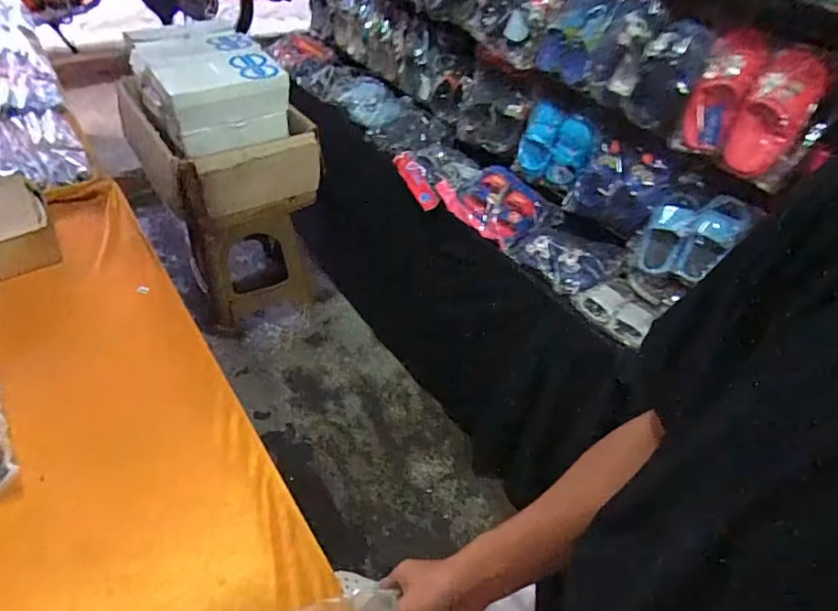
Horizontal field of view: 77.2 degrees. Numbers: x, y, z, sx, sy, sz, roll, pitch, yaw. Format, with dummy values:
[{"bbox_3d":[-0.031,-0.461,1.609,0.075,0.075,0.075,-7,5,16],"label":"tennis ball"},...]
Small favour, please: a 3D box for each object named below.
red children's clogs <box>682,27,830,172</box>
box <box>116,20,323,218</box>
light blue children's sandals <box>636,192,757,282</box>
[{"bbox_3d":[0.508,-0.309,0.809,0.164,0.163,0.096,29,50,20],"label":"red children's clogs"},{"bbox_3d":[-0.566,-0.519,1.446,0.413,0.348,0.538,-26,55,-27],"label":"box"},{"bbox_3d":[0.528,-0.129,1.007,0.179,0.145,0.055,5,8,34],"label":"light blue children's sandals"}]

